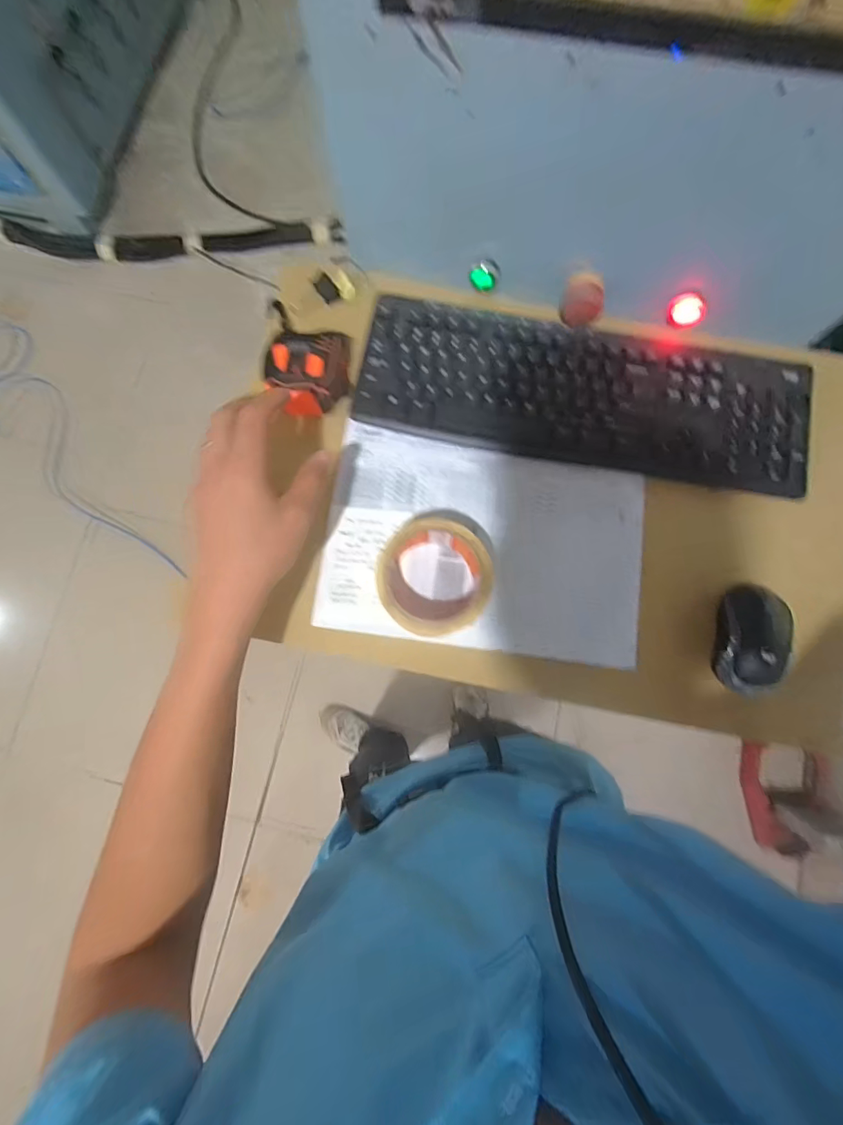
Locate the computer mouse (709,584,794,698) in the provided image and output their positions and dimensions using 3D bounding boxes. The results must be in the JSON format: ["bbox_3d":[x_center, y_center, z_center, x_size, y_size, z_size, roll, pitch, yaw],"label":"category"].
[{"bbox_3d":[0.288,0.066,0.404,0.050,0.030,0.091,15,78,4],"label":"computer mouse"}]

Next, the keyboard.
[{"bbox_3d":[0.155,-0.167,0.453,0.424,0.020,0.141,10,78,3],"label":"keyboard"}]

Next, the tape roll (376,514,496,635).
[{"bbox_3d":[0.012,0.014,0.411,0.096,0.052,0.093,0,77,1],"label":"tape roll"}]

